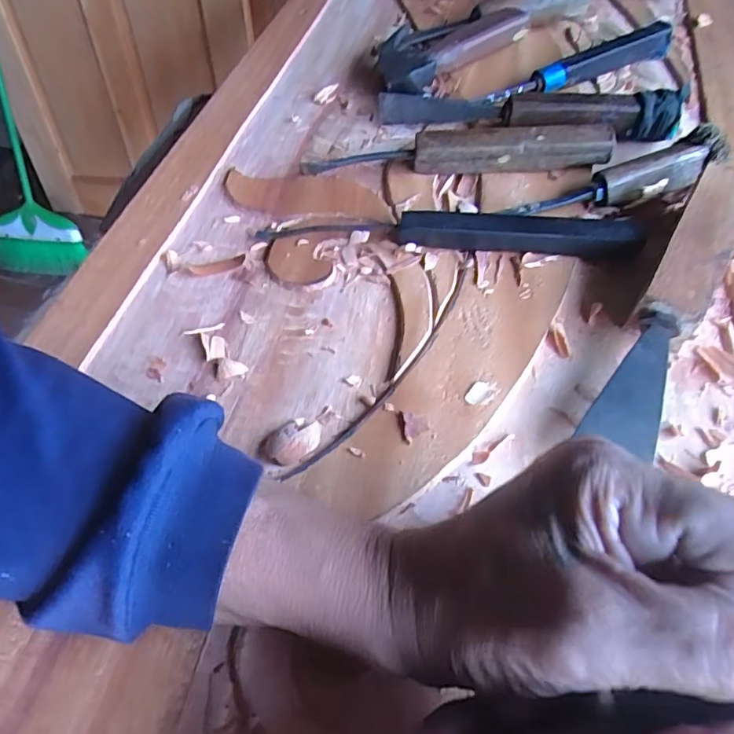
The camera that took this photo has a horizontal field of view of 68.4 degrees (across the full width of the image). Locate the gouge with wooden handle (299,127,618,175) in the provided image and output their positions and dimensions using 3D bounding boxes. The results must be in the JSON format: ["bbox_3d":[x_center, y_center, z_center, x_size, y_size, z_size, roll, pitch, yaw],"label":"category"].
[{"bbox_3d":[0.063,-0.157,0.392,0.215,0.027,0.025,0,55,3],"label":"gouge with wooden handle"}]

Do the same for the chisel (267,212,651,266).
[{"bbox_3d":[0.050,-0.087,0.348,0.241,0.020,0.018,5,56,6],"label":"chisel"}]

